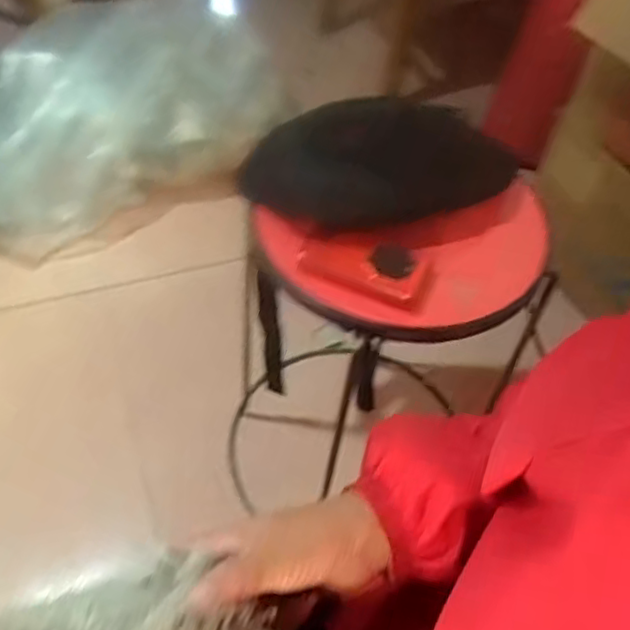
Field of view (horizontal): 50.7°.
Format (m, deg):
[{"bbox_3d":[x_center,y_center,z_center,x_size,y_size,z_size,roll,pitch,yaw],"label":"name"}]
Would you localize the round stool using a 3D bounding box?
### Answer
[{"bbox_3d":[0.073,0.046,0.801,0.292,0.573,0.259,-9,52,-11],"label":"round stool"}]

